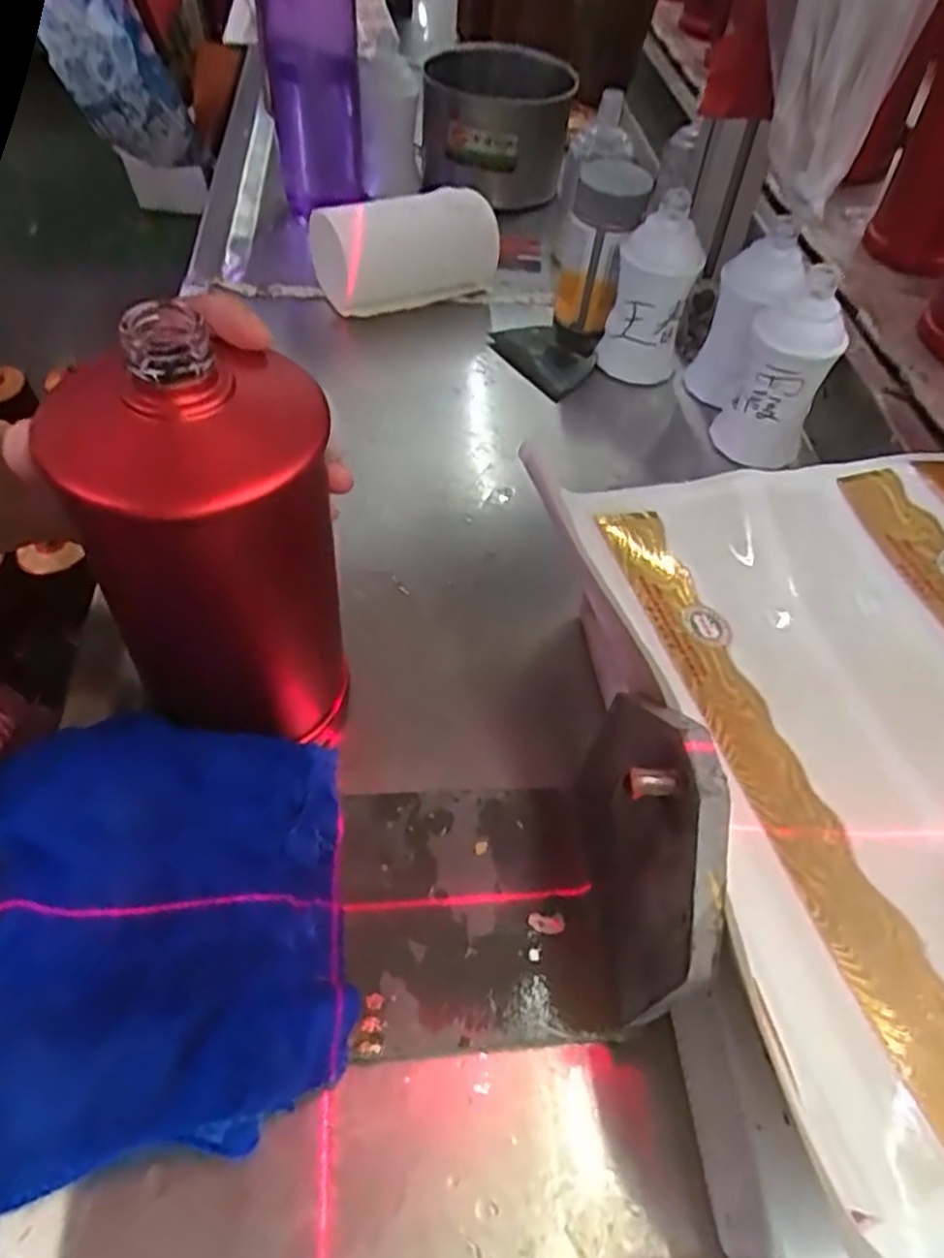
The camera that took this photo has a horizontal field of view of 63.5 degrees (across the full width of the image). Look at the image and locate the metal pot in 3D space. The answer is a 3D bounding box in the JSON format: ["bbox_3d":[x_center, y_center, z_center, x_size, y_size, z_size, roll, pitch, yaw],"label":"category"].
[{"bbox_3d":[0.023,-0.446,0.668,0.133,0.086,0.119,-1,52,-2],"label":"metal pot"}]

